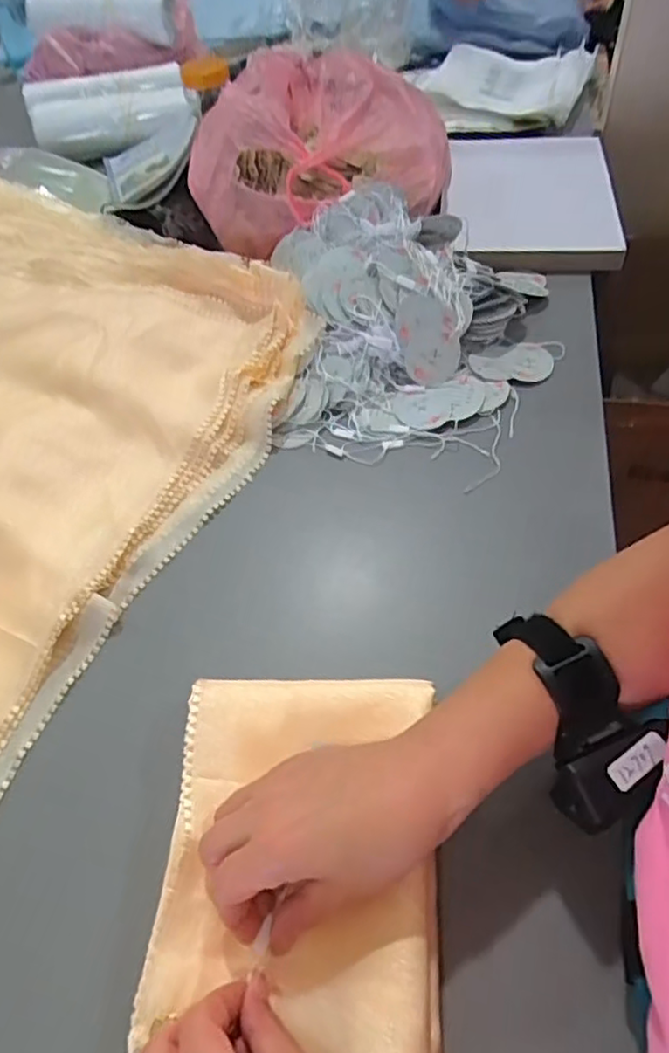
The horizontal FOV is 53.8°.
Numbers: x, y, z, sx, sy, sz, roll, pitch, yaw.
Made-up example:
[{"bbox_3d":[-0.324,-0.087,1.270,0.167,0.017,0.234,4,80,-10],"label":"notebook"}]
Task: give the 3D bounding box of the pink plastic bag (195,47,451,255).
[{"bbox_3d":[-0.022,-0.415,0.720,0.277,0.129,0.218,8,53,11],"label":"pink plastic bag"}]

